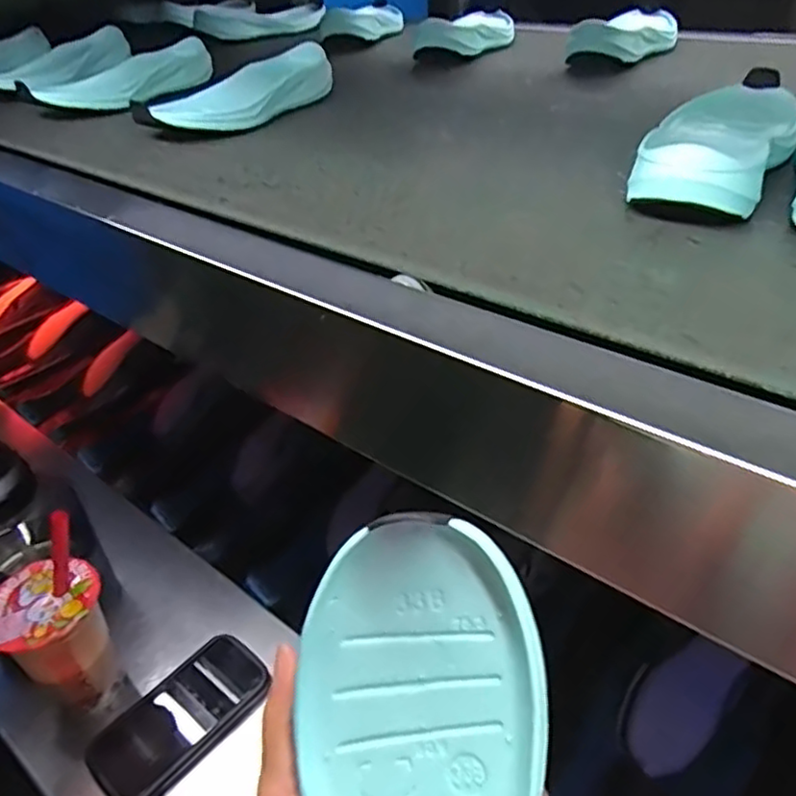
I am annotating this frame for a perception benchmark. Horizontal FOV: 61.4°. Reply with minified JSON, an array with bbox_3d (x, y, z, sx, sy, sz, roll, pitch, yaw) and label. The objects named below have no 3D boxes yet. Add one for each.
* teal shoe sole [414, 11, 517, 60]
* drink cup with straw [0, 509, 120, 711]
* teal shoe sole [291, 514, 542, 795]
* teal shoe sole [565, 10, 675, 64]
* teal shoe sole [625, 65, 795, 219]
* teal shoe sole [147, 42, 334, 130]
[{"bbox_3d":[0.103,-0.484,0.885,0.071,0.045,0.214,13,41,24],"label":"teal shoe sole"},{"bbox_3d":[-0.293,0.194,0.573,0.081,0.223,0.085,-4,37,3],"label":"drink cup with straw"},{"bbox_3d":[0.010,0.158,0.229,0.082,0.029,0.224,-4,81,0],"label":"teal shoe sole"},{"bbox_3d":[0.280,-0.432,0.796,0.092,0.045,0.224,18,42,27],"label":"teal shoe sole"},{"bbox_3d":[0.226,-0.183,0.472,0.083,0.042,0.222,18,42,28],"label":"teal shoe sole"},{"bbox_3d":[-0.149,-0.298,0.660,0.073,0.043,0.221,20,43,30],"label":"teal shoe sole"}]

